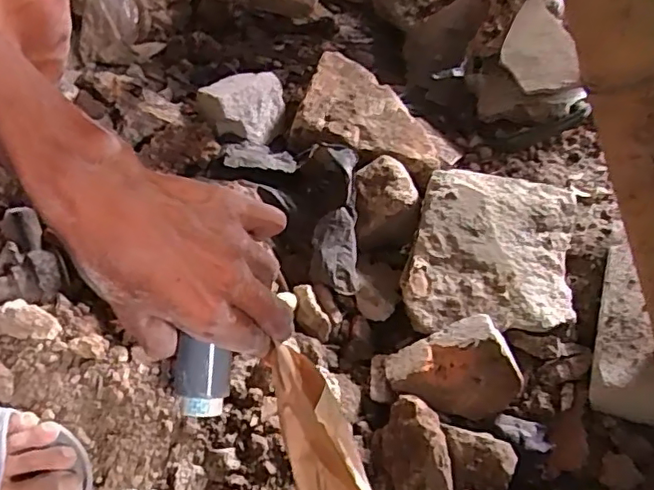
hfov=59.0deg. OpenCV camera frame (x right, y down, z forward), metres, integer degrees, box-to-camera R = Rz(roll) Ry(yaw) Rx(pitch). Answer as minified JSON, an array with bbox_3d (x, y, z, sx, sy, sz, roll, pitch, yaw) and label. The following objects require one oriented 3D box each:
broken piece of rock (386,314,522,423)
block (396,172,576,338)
[{"bbox_3d":[0.112,0.106,0.516,0.117,0.071,0.060,0,49,5],"label":"broken piece of rock"},{"bbox_3d":[0.158,0.006,0.572,0.159,0.049,0.161,7,71,-2],"label":"block"}]

